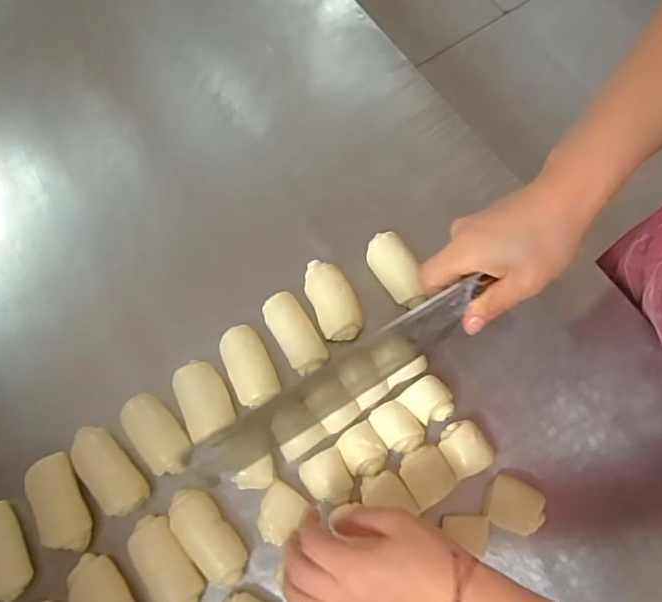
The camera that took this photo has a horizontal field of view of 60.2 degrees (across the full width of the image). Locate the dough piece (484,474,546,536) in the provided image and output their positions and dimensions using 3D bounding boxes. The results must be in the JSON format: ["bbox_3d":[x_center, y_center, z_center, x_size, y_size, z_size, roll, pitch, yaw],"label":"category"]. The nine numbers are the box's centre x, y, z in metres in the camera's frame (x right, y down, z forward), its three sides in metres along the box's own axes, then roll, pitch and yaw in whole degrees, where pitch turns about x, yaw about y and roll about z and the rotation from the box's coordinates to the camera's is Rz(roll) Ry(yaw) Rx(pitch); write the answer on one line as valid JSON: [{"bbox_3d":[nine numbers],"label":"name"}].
[{"bbox_3d":[0.149,0.166,0.464,0.042,0.019,0.039,21,73,9],"label":"dough piece"}]

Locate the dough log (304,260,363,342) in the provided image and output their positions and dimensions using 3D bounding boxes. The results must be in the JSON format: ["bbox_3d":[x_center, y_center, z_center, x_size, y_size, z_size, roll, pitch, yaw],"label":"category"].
[{"bbox_3d":[0.001,-0.001,0.524,0.038,0.026,0.076,-22,71,-6],"label":"dough log"}]

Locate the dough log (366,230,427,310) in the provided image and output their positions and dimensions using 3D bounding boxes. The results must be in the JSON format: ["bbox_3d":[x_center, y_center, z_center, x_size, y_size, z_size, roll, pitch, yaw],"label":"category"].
[{"bbox_3d":[0.060,-0.027,0.528,0.033,0.036,0.073,-33,73,-9],"label":"dough log"}]

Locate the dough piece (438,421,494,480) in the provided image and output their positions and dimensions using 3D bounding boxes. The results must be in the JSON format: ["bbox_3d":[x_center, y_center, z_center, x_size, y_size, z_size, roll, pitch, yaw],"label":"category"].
[{"bbox_3d":[0.111,0.122,0.475,0.035,0.025,0.042,-27,72,-7],"label":"dough piece"}]

